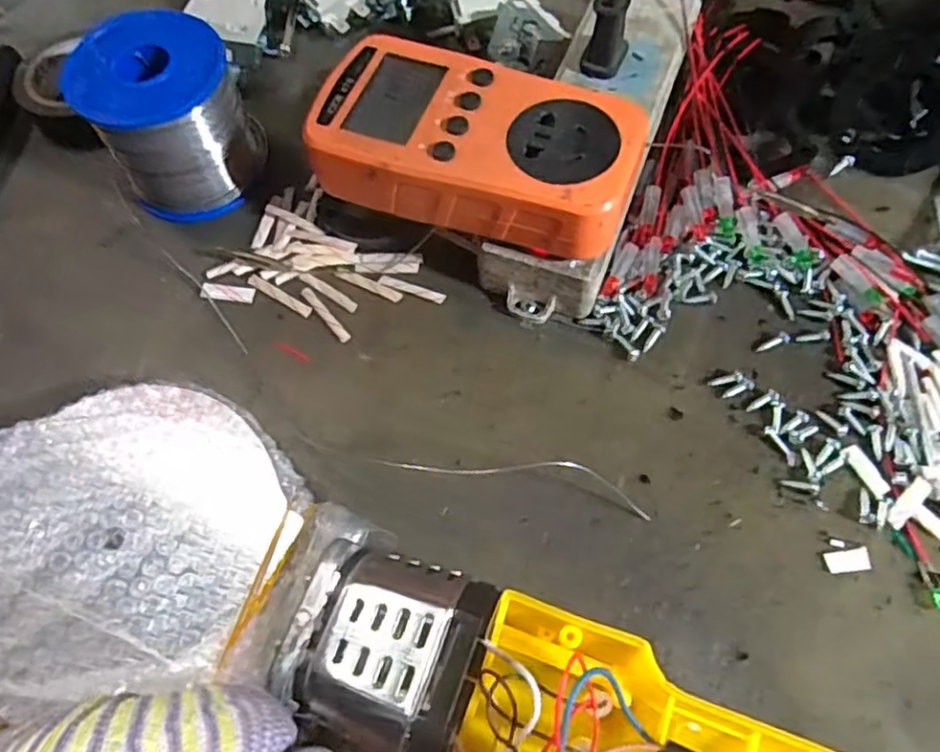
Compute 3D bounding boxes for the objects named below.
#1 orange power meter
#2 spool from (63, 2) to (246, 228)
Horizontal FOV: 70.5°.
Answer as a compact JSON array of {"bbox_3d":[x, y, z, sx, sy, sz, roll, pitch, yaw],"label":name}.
[{"bbox_3d":[0.002,-0.092,0.267,0.125,0.030,0.069,13,66,8],"label":"orange power meter"},{"bbox_3d":[-0.136,-0.116,0.304,0.059,0.067,0.059,35,70,16],"label":"spool"}]

